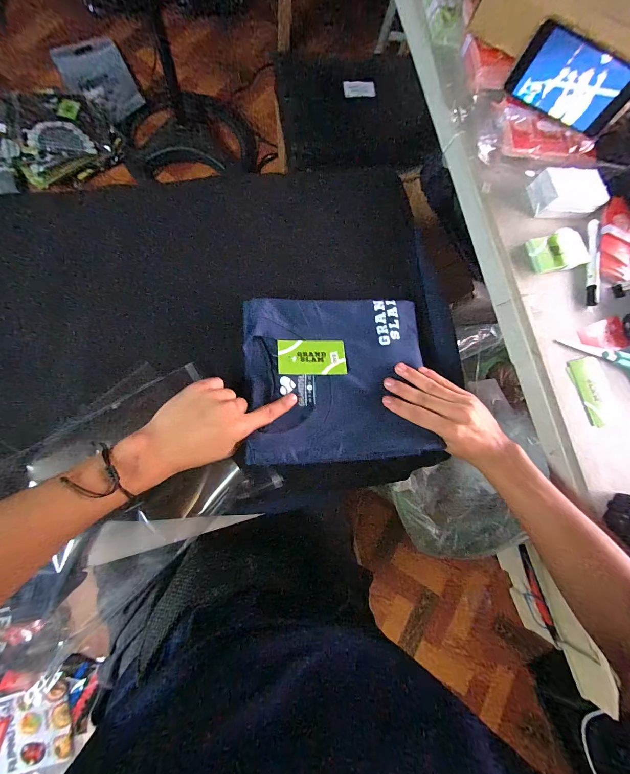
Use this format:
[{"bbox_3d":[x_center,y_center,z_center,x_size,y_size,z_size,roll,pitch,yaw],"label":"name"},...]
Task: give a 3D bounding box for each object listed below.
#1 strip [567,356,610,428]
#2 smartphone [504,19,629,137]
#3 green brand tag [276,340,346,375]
[{"bbox_3d":[0.376,0.006,0.417,0.048,0.010,0.092,-12,82,-11],"label":"strip"},{"bbox_3d":[0.361,-0.427,0.431,0.162,0.074,0.007,21,62,-7],"label":"smartphone"},{"bbox_3d":[-0.004,-0.040,0.408,0.089,0.005,0.049,-1,71,-8],"label":"green brand tag"}]

